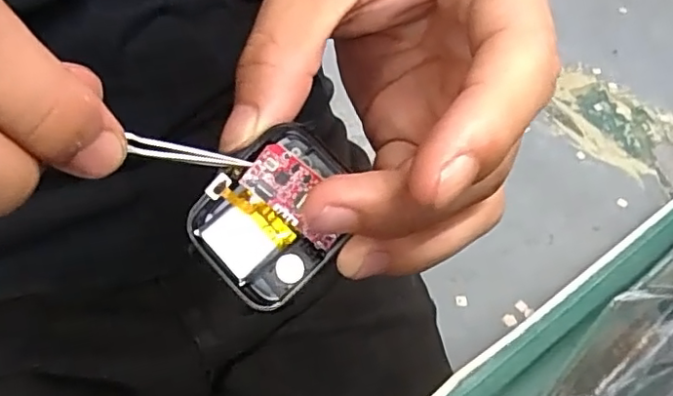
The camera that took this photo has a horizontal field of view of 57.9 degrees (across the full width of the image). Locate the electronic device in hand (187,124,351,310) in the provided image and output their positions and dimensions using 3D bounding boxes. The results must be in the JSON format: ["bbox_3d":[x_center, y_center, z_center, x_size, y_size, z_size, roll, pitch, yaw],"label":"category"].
[{"bbox_3d":[-0.016,0.004,0.160,0.042,0.005,0.036,-42,85,-2],"label":"electronic device in hand"}]

